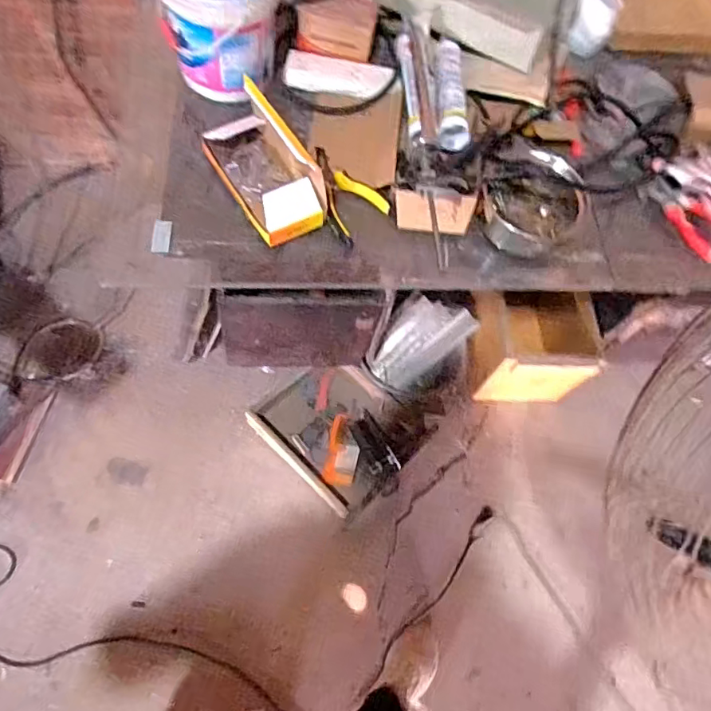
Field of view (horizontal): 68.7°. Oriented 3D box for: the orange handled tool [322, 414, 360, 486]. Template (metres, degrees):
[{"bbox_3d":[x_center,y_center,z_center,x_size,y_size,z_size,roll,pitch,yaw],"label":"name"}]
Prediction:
[{"bbox_3d":[-0.032,0.259,1.423,0.085,0.020,0.190,11,69,1],"label":"orange handled tool"}]

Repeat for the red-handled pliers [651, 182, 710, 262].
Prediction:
[{"bbox_3d":[0.557,-0.230,0.865,0.085,0.025,0.153,-34,74,-20],"label":"red-handled pliers"}]

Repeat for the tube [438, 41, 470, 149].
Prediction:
[{"bbox_3d":[0.165,-0.448,0.862,0.054,0.054,0.270,6,65,-5],"label":"tube"}]

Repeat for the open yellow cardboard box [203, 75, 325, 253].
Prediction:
[{"bbox_3d":[-0.134,-0.272,0.740,0.110,0.126,0.206,-27,72,-18],"label":"open yellow cardboard box"}]

